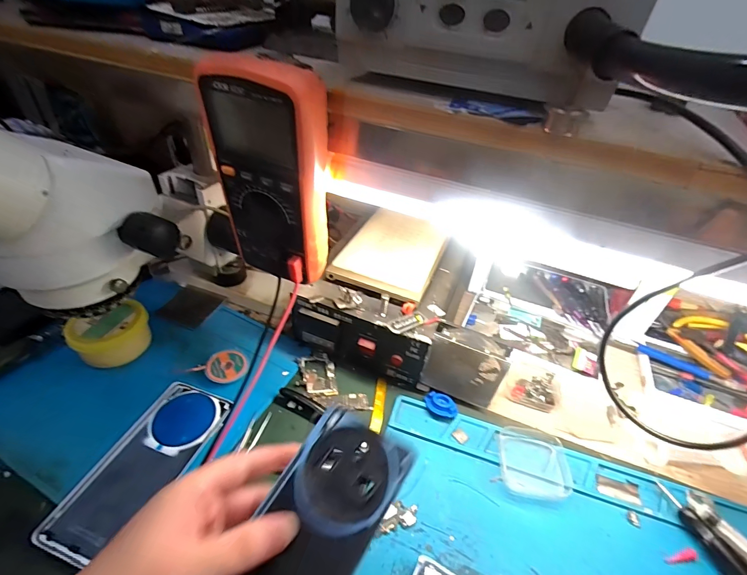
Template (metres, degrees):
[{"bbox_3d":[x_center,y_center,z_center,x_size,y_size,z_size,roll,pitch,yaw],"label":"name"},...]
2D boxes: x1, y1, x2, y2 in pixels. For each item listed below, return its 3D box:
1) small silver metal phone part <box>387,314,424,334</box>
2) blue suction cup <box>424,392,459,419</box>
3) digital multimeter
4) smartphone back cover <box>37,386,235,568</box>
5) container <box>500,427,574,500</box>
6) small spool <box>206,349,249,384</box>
[{"bbox_3d":[0.034,0.037,0.393,0.041,0.004,0.017,-20,46,-26],"label":"small silver metal phone part"},{"bbox_3d":[0.076,0.129,0.412,0.037,0.007,0.026,31,47,27],"label":"blue suction cup"},{"bbox_3d":[-0.081,-0.085,0.306,0.087,0.170,0.046,19,42,16],"label":"digital multimeter"},{"bbox_3d":[-0.209,0.161,0.346,0.074,0.012,0.160,16,42,13],"label":"smartphone back cover"},{"bbox_3d":[0.159,0.174,0.370,0.065,0.014,0.065,10,41,6],"label":"container"},{"bbox_3d":[-0.166,0.090,0.425,0.044,0.006,0.040,21,42,-20],"label":"small spool"}]

